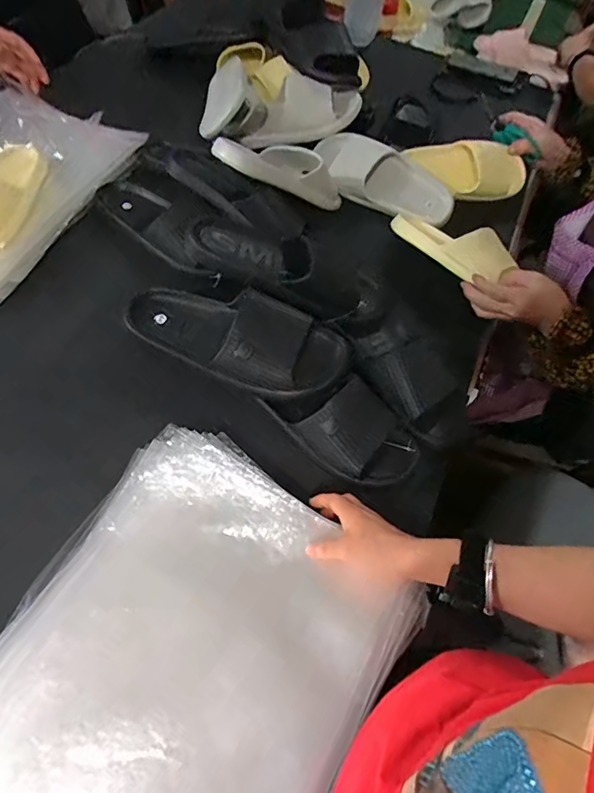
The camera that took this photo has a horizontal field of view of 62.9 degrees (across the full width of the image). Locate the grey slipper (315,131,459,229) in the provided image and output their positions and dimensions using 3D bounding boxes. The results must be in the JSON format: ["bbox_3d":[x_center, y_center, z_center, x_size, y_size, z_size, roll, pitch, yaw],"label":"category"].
[{"bbox_3d":[0.164,-0.398,0.893,0.262,0.073,0.096,25,59,-4],"label":"grey slipper"}]

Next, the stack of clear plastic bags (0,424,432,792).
[{"bbox_3d":[-0.106,0.250,0.443,0.336,0.042,0.400,27,61,13],"label":"stack of clear plastic bags"}]

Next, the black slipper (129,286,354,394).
[{"bbox_3d":[-0.078,-0.075,0.622,0.297,0.075,0.112,15,58,-1],"label":"black slipper"}]

